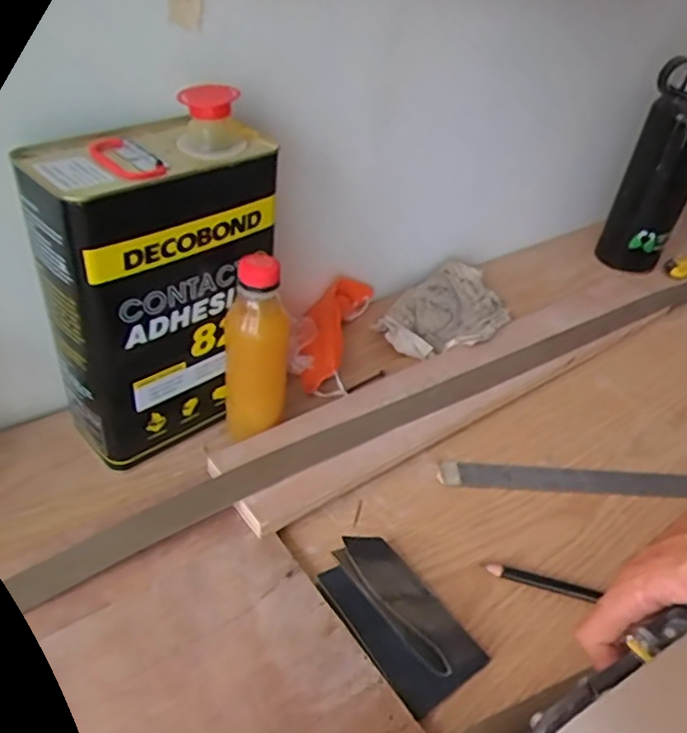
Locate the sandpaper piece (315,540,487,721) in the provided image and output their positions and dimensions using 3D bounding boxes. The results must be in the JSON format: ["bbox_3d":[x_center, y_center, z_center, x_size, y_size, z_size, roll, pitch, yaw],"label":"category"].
[{"bbox_3d":[0.040,0.159,0.410,0.068,0.039,0.113,-20,47,-31],"label":"sandpaper piece"}]

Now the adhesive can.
[{"bbox_3d":[-0.141,-0.051,0.484,0.164,0.247,0.088,-24,49,-34],"label":"adhesive can"}]

